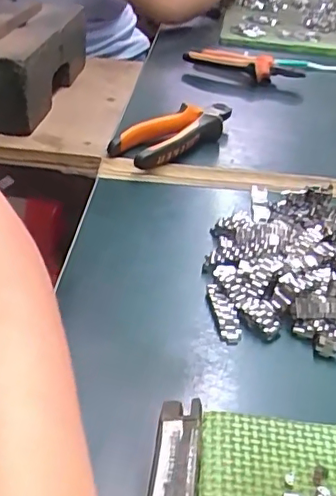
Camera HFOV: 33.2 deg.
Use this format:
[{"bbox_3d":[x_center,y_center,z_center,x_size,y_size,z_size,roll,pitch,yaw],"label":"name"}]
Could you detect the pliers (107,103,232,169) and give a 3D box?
[{"bbox_3d":[0.013,-0.112,0.545,0.055,0.028,0.143,29,43,31],"label":"pliers"}]

